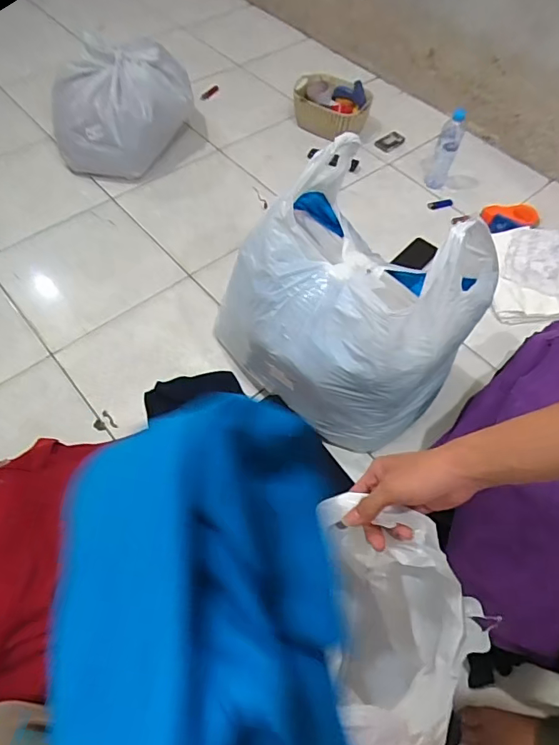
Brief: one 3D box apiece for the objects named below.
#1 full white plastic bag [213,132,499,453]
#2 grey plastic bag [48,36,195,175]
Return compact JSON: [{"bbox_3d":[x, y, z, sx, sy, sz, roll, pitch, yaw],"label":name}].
[{"bbox_3d":[0.136,-0.133,0.920,0.439,0.418,0.337,36,63,18],"label":"full white plastic bag"},{"bbox_3d":[-0.477,-0.773,1.413,0.409,0.244,0.323,0,58,-3],"label":"grey plastic bag"}]

